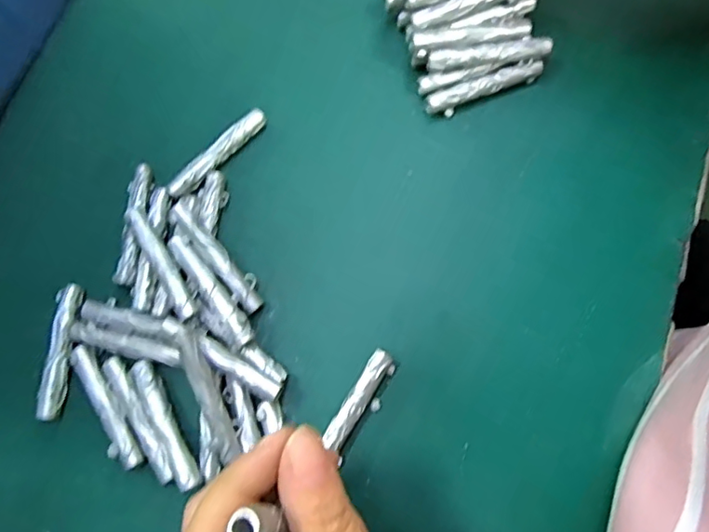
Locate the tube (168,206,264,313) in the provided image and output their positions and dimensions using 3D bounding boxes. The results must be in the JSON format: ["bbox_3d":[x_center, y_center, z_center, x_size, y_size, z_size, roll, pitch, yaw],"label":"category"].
[{"bbox_3d":[-0.064,-0.004,0.262,0.008,0.010,0.061,-39,91,-7],"label":"tube"}]

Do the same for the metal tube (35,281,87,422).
[{"bbox_3d":[-0.137,0.039,0.257,0.011,0.007,0.061,2,76,2],"label":"metal tube"}]

